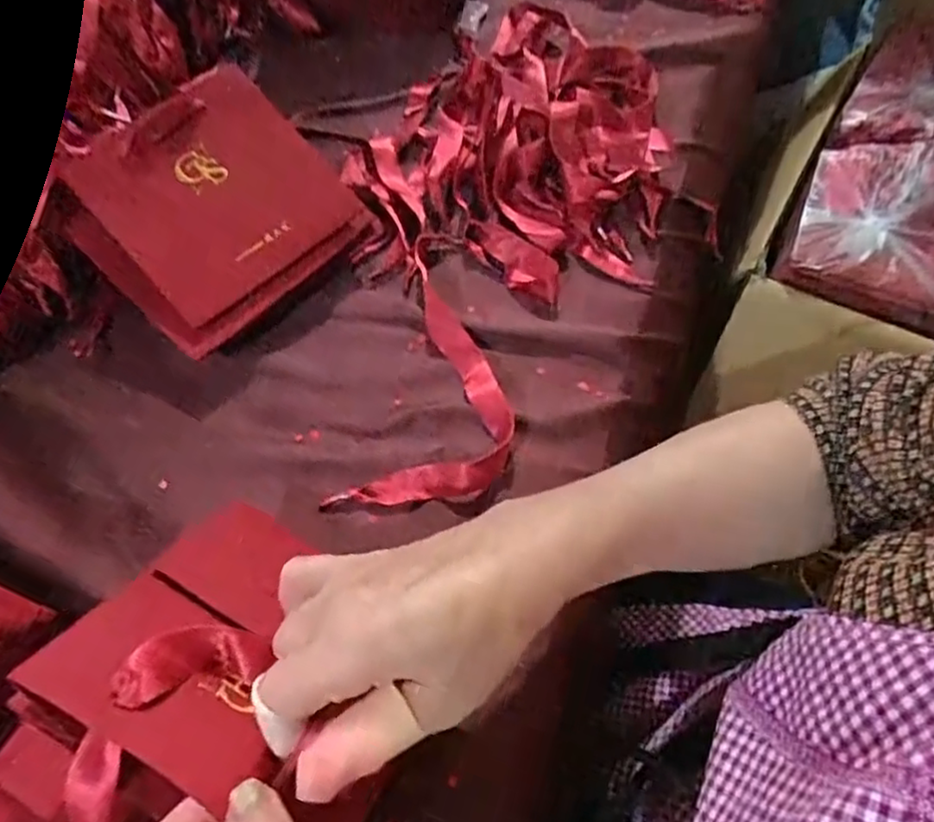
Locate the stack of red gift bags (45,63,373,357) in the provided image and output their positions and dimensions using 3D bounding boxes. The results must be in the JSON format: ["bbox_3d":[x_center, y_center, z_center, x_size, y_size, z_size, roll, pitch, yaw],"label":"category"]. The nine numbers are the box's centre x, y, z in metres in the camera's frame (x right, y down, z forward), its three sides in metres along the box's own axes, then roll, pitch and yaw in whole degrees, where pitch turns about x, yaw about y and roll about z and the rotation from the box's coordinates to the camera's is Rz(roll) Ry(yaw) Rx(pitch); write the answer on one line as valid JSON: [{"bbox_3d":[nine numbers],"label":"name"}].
[{"bbox_3d":[-0.168,-0.134,0.457,0.152,0.042,0.162,44,75,-2],"label":"stack of red gift bags"}]

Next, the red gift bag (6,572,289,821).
[{"bbox_3d":[-0.111,0.102,0.268,0.094,0.013,0.069,29,26,7],"label":"red gift bag"}]

